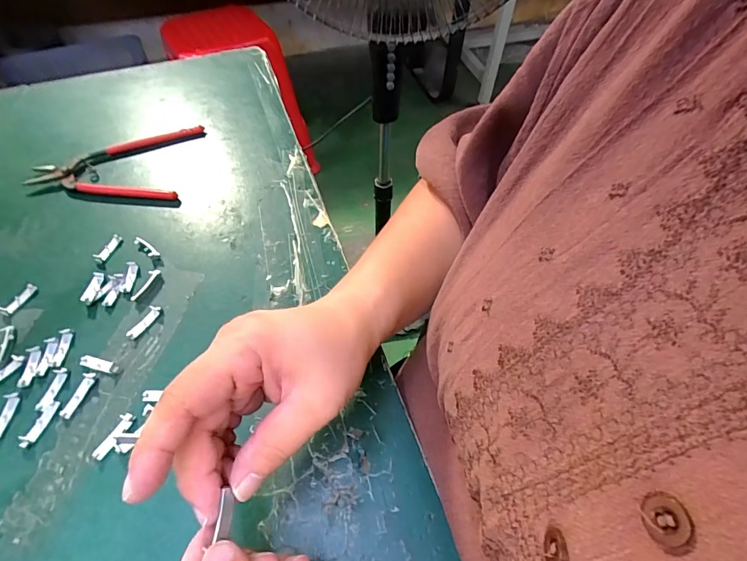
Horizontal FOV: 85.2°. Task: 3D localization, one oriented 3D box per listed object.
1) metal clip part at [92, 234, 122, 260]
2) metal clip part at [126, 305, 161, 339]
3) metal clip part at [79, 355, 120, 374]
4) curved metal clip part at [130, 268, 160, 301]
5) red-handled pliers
[{"bbox_3d":[-0.225,-0.029,0.344,0.009,0.004,0.026,14,56,11],"label":"metal clip part"},{"bbox_3d":[-0.171,0.031,0.304,0.009,0.005,0.028,22,58,16],"label":"metal clip part"},{"bbox_3d":[-0.192,0.058,0.285,0.030,0.004,0.008,11,56,9],"label":"metal clip part"},{"bbox_3d":[-0.180,0.002,0.323,0.008,0.006,0.031,17,57,12],"label":"curved metal clip part"},{"bbox_3d":[-0.253,-0.124,0.407,0.145,0.008,0.104,4,55,4],"label":"red-handled pliers"}]

